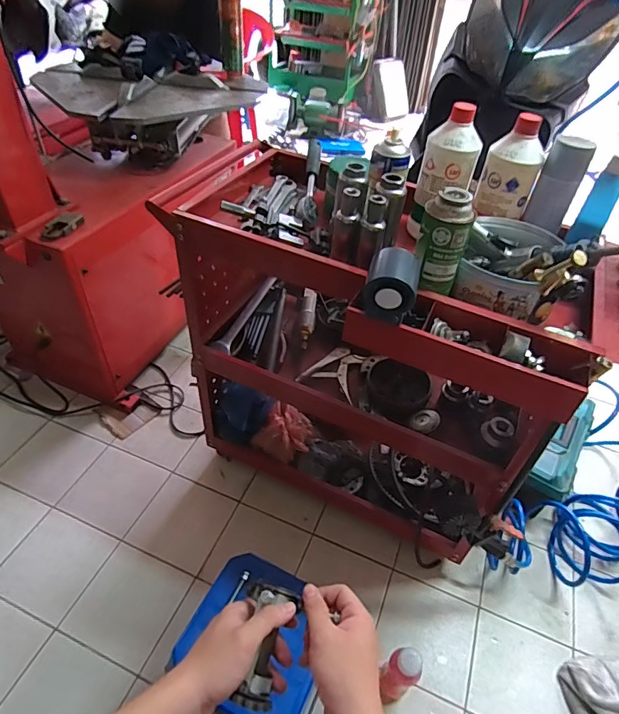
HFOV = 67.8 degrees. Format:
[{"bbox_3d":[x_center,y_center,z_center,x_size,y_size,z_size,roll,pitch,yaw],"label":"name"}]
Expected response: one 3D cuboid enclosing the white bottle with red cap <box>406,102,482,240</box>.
[{"bbox_3d":[0.227,-0.306,0.776,0.076,0.198,0.069,-16,49,-21],"label":"white bottle with red cap"}]

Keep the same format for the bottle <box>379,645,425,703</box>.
[{"bbox_3d":[0.164,0.584,0.844,0.047,0.197,0.050,3,43,-3],"label":"bottle"}]

